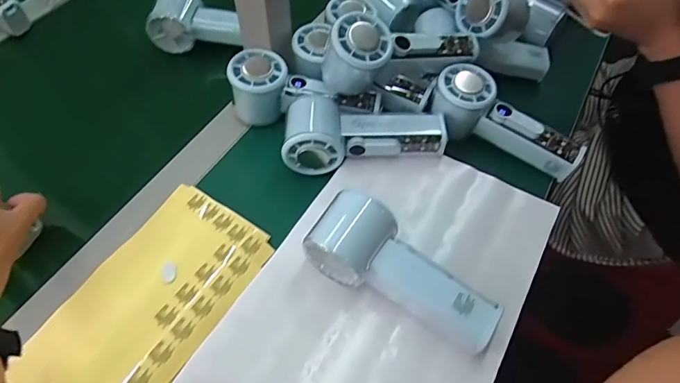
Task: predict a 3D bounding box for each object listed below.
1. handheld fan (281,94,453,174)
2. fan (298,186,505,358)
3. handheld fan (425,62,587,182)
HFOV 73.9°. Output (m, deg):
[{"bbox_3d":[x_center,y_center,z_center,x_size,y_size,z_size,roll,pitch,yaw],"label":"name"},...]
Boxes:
[{"bbox_3d":[0.024,-0.058,0.441,0.152,0.051,0.065,0,54,-2],"label":"handheld fan"},{"bbox_3d":[0.047,0.066,0.354,0.154,0.054,0.060,33,59,4],"label":"fan"},{"bbox_3d":[0.162,-0.066,0.451,0.151,0.050,0.054,32,58,3],"label":"handheld fan"}]

